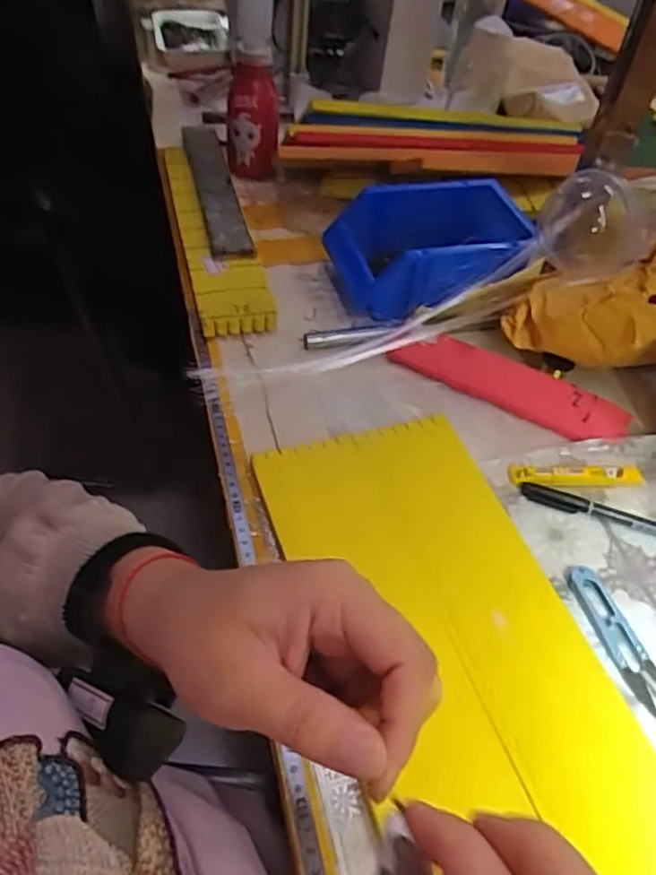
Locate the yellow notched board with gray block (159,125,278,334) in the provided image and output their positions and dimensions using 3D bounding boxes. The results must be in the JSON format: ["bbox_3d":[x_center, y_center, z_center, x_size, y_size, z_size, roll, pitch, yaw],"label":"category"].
[{"bbox_3d":[-0.131,-0.247,0.749,0.071,0.025,0.413,-8,50,-13],"label":"yellow notched board with gray block"}]

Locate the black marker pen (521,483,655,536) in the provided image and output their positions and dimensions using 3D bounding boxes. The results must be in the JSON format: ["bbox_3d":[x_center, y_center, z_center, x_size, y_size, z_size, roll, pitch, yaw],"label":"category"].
[{"bbox_3d":[0.214,0.057,0.503,0.138,0.009,0.015,17,49,9],"label":"black marker pen"}]

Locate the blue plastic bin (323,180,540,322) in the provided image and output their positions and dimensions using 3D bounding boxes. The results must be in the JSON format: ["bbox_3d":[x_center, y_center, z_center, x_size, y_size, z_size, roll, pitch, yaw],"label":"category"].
[{"bbox_3d":[0.104,-0.183,0.679,0.184,0.077,0.153,-9,50,-13],"label":"blue plastic bin"}]

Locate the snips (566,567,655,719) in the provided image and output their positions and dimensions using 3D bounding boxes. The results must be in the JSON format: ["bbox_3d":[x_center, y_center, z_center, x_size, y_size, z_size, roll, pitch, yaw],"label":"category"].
[{"bbox_3d":[0.188,0.127,0.436,0.023,0.004,0.101,-9,50,-13],"label":"snips"}]

